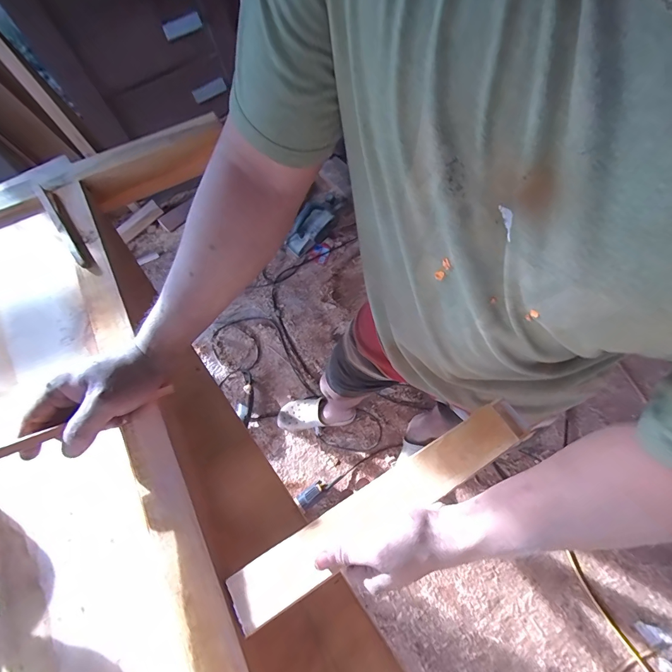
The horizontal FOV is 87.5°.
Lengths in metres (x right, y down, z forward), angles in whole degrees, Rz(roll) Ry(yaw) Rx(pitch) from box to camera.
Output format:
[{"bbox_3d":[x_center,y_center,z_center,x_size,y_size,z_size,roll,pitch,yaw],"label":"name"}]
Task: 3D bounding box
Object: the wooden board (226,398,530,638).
[{"bbox_3d":[0.058,0.172,0.370,0.347,0.016,0.050,-28,63,-13],"label":"wooden board"}]

